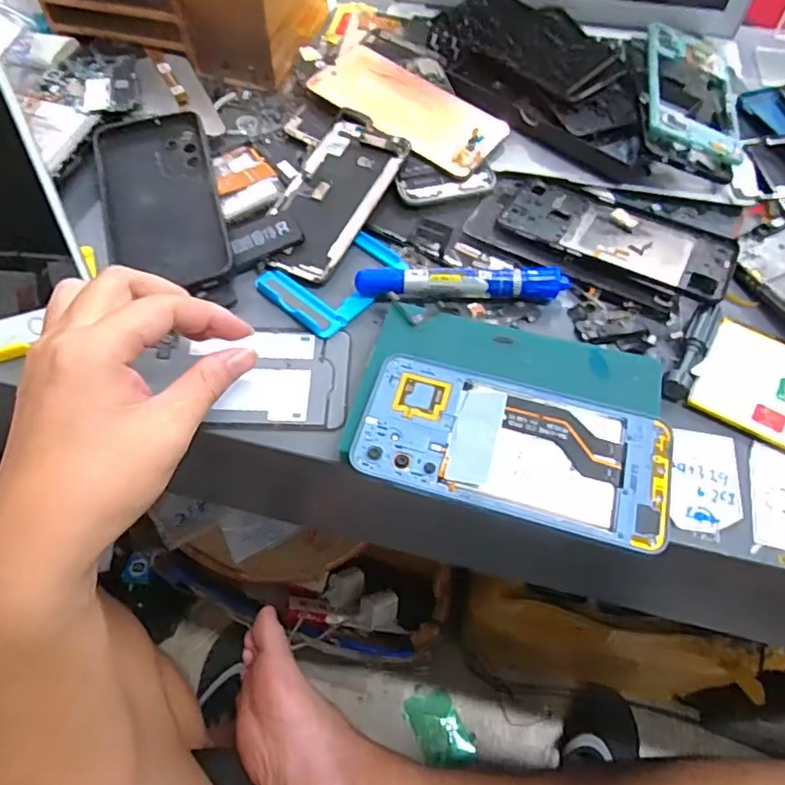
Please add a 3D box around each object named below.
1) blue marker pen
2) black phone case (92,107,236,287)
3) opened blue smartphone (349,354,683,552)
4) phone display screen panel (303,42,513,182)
[{"bbox_3d":[0.046,-0.071,0.372,0.135,0.016,0.017,1,58,0],"label":"blue marker pen"},{"bbox_3d":[-0.164,-0.138,0.401,0.079,0.017,0.165,-15,59,-9],"label":"black phone case"},{"bbox_3d":[0.062,0.026,0.298,0.159,0.011,0.077,13,61,8],"label":"opened blue smartphone"},{"bbox_3d":[0.013,-0.224,0.449,0.150,0.006,0.072,34,66,12],"label":"phone display screen panel"}]

